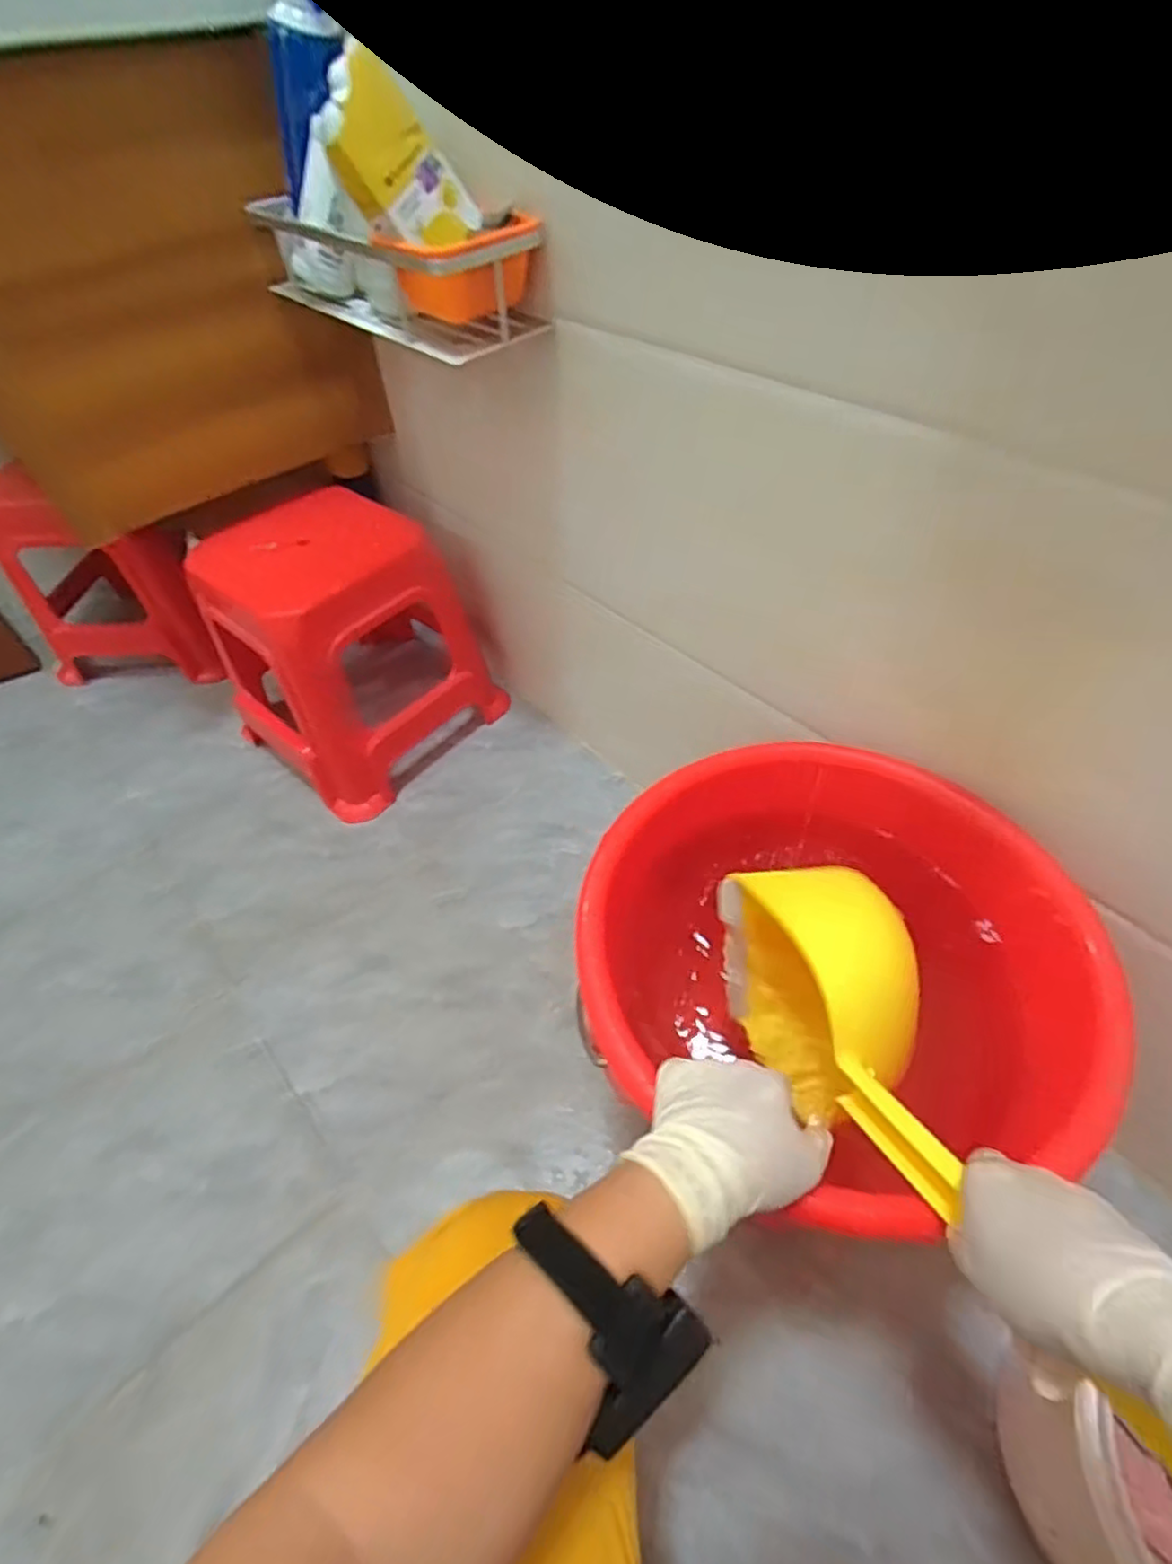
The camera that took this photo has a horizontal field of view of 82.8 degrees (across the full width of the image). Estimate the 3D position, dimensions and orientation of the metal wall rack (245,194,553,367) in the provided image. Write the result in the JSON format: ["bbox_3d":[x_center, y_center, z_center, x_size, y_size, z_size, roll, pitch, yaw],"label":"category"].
[{"bbox_3d":[-0.207,-0.535,0.696,0.126,0.092,0.393,-34,55,-23],"label":"metal wall rack"}]

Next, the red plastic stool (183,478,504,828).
[{"bbox_3d":[-0.353,-0.208,1.020,0.306,0.338,0.330,34,58,26],"label":"red plastic stool"}]

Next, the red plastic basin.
[{"bbox_3d":[0.180,0.141,0.523,0.321,0.149,0.360,-35,55,-23],"label":"red plastic basin"}]

